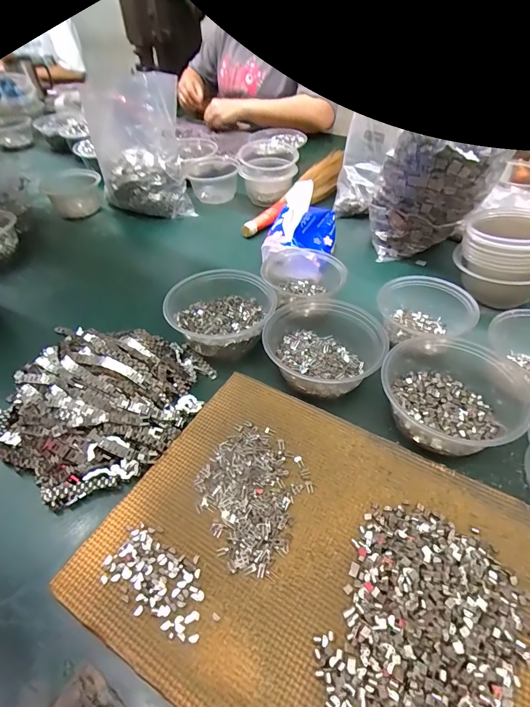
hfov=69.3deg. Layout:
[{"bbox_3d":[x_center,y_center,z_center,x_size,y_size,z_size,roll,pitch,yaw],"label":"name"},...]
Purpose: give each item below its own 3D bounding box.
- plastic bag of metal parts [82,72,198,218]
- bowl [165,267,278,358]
[{"bbox_3d":[-0.237,-0.386,0.731,0.166,0.206,0.135,-12,46,-10],"label":"plastic bag of metal parts"},{"bbox_3d":[-0.054,-0.059,0.493,0.131,0.063,0.120,-1,45,1],"label":"bowl"}]

